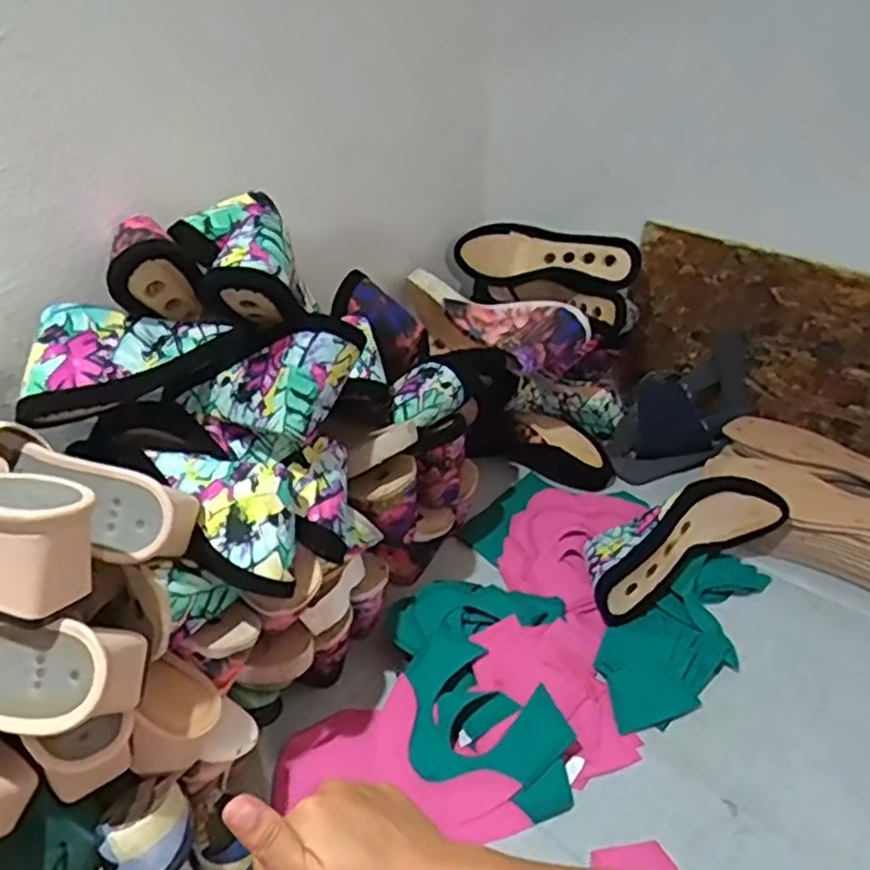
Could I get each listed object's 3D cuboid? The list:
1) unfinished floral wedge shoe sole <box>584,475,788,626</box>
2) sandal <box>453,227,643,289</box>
[{"bbox_3d":[0.252,0.102,0.743,0.230,0.069,0.082,-26,43,-12],"label":"unfinished floral wedge shoe sole"},{"bbox_3d":[0.143,-0.227,0.932,0.237,0.072,0.047,15,40,20],"label":"sandal"}]

